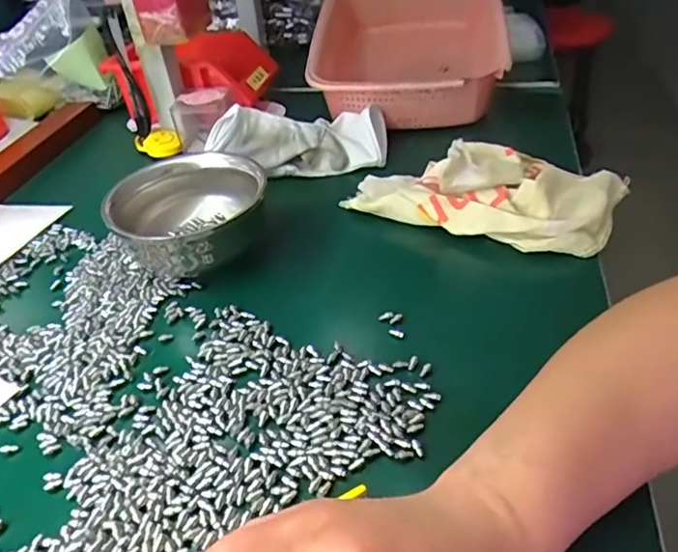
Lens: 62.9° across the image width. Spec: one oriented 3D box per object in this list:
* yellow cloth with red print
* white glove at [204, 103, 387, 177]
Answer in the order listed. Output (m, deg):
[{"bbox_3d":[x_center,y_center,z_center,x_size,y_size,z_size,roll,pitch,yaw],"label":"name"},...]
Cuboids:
[{"bbox_3d":[0.117,-0.076,0.462,0.227,0.059,0.095,8,41,17],"label":"yellow cloth with red print"},{"bbox_3d":[-0.041,-0.143,0.565,0.186,0.053,0.074,-10,39,-4],"label":"white glove"}]

